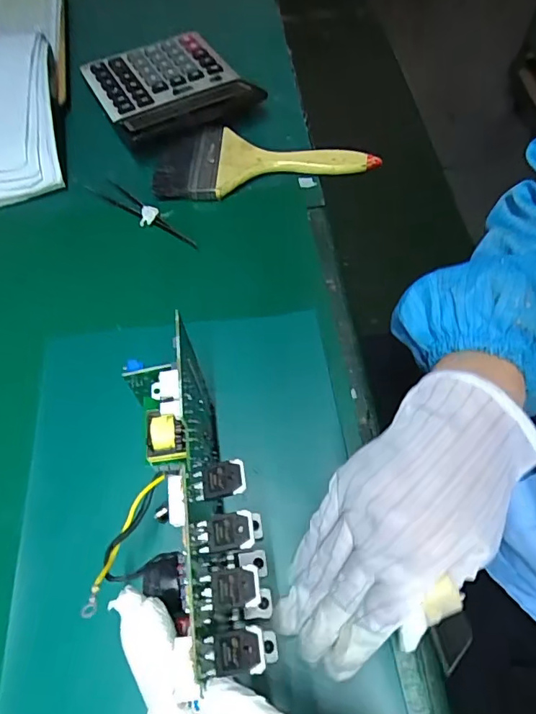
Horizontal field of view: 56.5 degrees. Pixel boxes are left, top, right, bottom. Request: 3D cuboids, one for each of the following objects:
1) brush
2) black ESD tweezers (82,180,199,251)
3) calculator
[{"bbox_3d":[-0.002,-0.189,0.476,0.205,0.017,0.084,-2,60,0],"label":"brush"},{"bbox_3d":[-0.114,-0.132,0.453,0.124,0.011,0.019,35,67,19],"label":"black ESD tweezers"},{"bbox_3d":[-0.108,-0.295,0.530,0.139,0.017,0.165,-27,63,-13],"label":"calculator"}]

